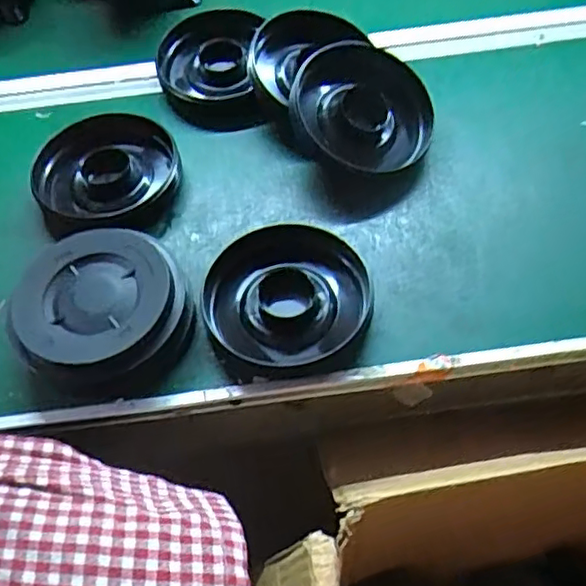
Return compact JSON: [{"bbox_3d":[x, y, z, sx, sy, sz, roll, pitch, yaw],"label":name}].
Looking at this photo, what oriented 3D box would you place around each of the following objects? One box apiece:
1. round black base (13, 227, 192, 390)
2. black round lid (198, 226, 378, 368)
[{"bbox_3d":[-0.135,0.012,0.446,0.114,0.045,0.109,-2,56,3],"label":"round black base"},{"bbox_3d":[-0.005,0.001,0.458,0.116,0.029,0.101,-13,56,-5],"label":"black round lid"}]

